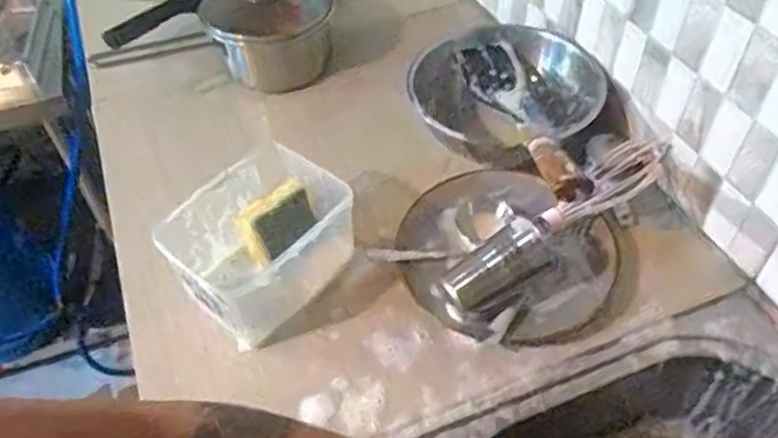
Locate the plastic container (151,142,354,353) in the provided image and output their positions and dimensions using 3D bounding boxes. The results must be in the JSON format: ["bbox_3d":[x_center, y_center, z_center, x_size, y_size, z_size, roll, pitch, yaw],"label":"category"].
[{"bbox_3d":[-0.124,0.020,0.655,0.134,0.096,0.162,27,55,25],"label":"plastic container"}]

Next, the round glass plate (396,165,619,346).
[{"bbox_3d":[0.116,0.028,0.674,0.200,0.034,0.215,-2,48,3],"label":"round glass plate"}]

